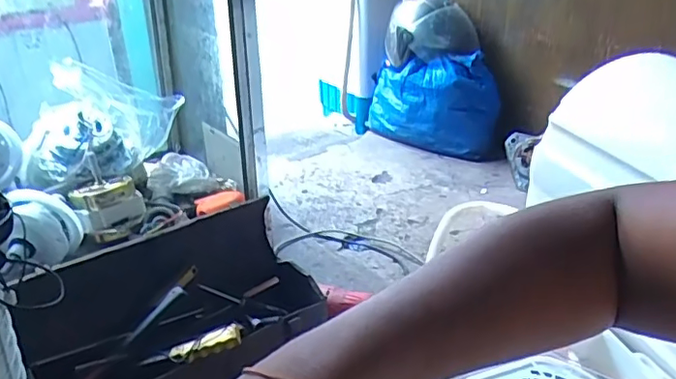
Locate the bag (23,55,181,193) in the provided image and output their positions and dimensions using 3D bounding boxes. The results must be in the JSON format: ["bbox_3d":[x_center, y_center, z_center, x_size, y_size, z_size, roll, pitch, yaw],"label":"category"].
[{"bbox_3d":[-0.478,-0.128,1.120,0.284,0.225,0.209,-20,33,-31],"label":"bag"}]

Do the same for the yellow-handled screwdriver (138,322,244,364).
[{"bbox_3d":[-0.221,0.240,0.853,0.156,0.023,0.028,-19,28,4],"label":"yellow-handled screwdriver"}]

